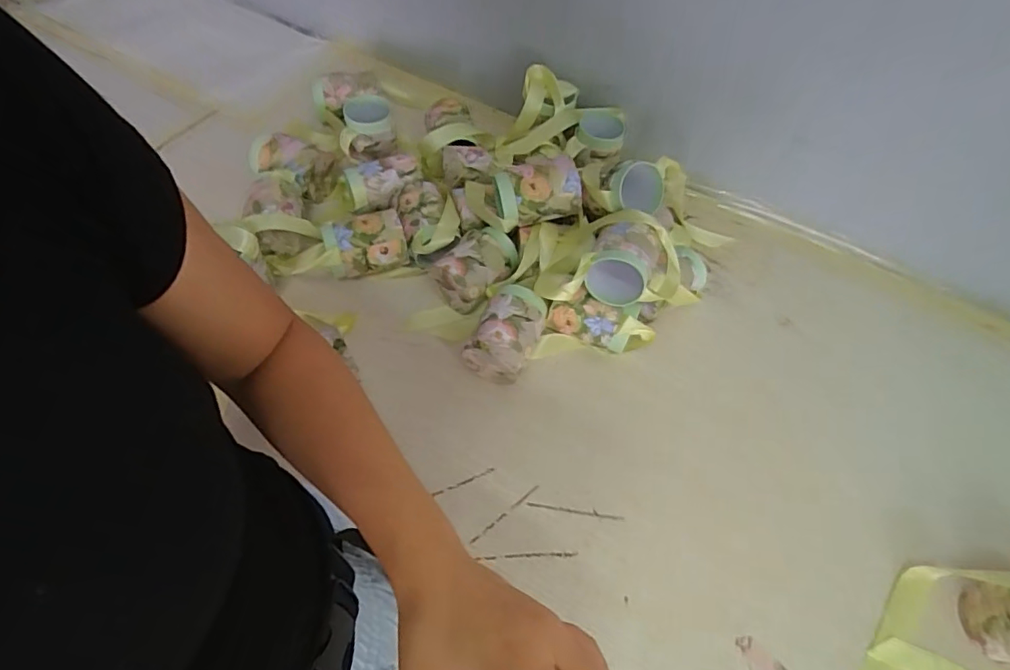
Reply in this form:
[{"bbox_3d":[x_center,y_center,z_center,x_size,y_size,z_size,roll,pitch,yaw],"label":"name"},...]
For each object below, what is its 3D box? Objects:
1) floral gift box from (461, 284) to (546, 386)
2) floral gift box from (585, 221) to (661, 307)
[{"bbox_3d":[0.003,-0.001,0.616,0.070,0.076,0.099,20,58,8],"label":"floral gift box"},{"bbox_3d":[0.134,-0.080,0.588,0.073,0.068,0.072,18,58,7],"label":"floral gift box"}]

